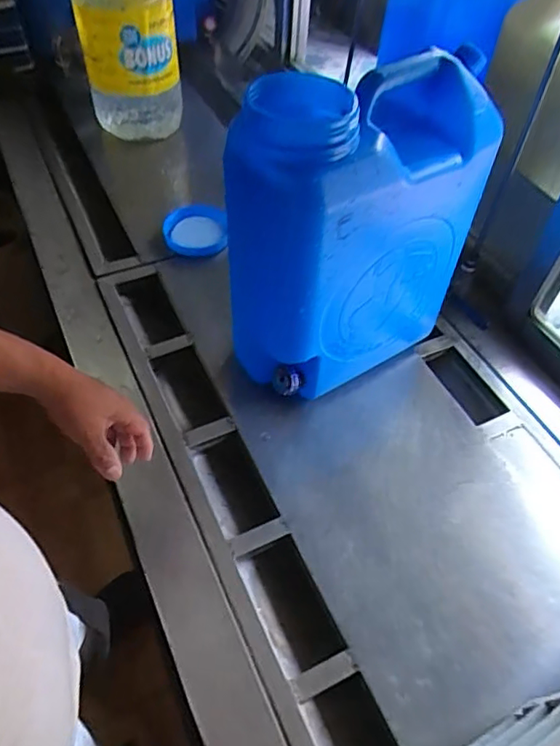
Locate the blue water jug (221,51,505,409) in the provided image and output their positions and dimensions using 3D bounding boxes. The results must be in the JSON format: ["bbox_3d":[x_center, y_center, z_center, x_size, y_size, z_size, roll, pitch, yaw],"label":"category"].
[{"bbox_3d":[0.097,-0.174,0.730,0.311,0.391,0.158,-29,59,-24],"label":"blue water jug"}]

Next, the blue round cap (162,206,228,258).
[{"bbox_3d":[-0.164,-0.276,1.062,0.122,0.031,0.115,2,52,-2],"label":"blue round cap"}]

